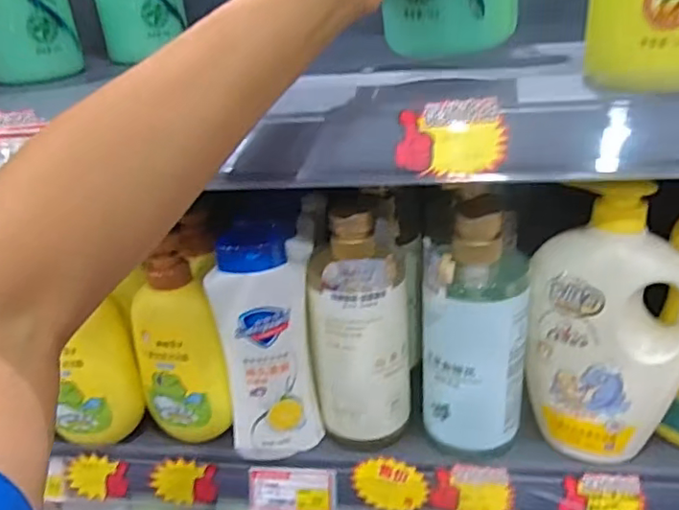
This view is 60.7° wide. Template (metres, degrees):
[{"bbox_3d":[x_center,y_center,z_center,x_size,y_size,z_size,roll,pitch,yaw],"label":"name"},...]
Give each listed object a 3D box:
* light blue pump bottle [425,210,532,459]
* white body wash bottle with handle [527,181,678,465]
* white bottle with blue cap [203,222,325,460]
[{"bbox_3d":[0.112,0.057,0.477,0.079,0.195,0.095,4,29,15],"label":"light blue pump bottle"},{"bbox_3d":[0.207,0.058,0.445,0.117,0.211,0.055,8,30,22],"label":"white body wash bottle with handle"},{"bbox_3d":[-0.063,0.079,0.488,0.078,0.197,0.047,-8,22,-6],"label":"white bottle with blue cap"}]

